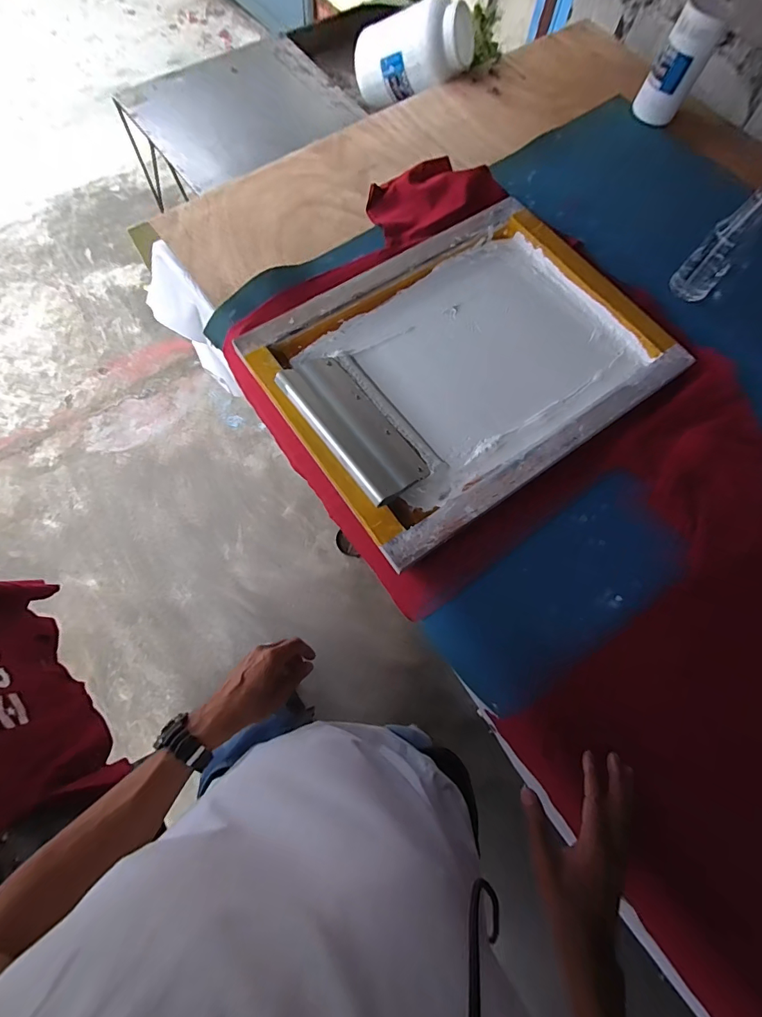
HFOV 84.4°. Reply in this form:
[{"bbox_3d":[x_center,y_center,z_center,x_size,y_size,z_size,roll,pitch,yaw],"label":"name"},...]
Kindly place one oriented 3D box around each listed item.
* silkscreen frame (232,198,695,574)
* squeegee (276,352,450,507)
[{"bbox_3d":[0.138,-0.263,0.695,0.617,0.059,0.484,-34,76,-13],"label":"silkscreen frame"},{"bbox_3d":[-0.032,-0.127,0.638,0.142,0.032,0.256,-32,74,-32],"label":"squeegee"}]

